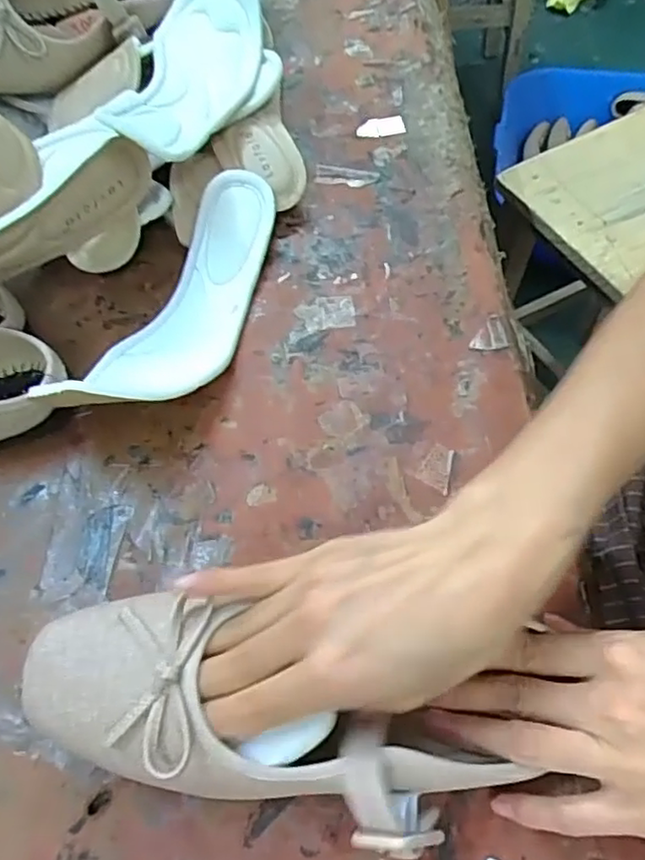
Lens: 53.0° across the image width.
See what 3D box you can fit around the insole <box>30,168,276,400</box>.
[{"bbox_3d":[-0.084,-0.087,0.422,0.070,0.035,0.198,24,64,16],"label":"insole"}]

